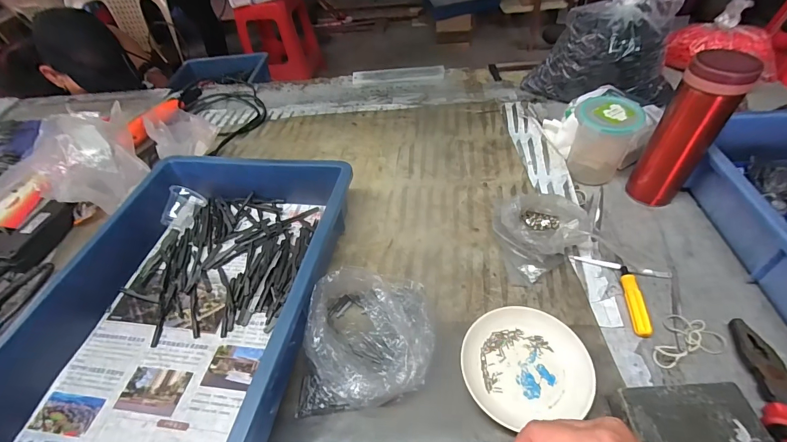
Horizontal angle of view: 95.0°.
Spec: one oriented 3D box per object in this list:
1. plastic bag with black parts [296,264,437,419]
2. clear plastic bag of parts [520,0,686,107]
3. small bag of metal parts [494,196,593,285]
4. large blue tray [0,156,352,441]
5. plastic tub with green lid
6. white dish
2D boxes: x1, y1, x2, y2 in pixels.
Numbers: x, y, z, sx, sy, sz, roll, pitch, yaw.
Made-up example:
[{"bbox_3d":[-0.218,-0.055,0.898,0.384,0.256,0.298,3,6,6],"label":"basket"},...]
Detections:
[{"bbox_3d":[-0.023,0.113,0.370,0.124,0.051,0.153,4,47,9],"label":"plastic bag with black parts"},{"bbox_3d":[0.358,-0.309,0.600,0.157,0.198,0.179,-23,48,-16],"label":"clear plastic bag of parts"},{"bbox_3d":[0.188,0.010,0.449,0.117,0.045,0.135,4,47,9],"label":"small bag of metal parts"},{"bbox_3d":[-0.226,0.089,0.393,0.285,0.073,0.433,5,47,10],"label":"large blue tray"},{"bbox_3d":[0.285,-0.105,0.504,0.078,0.110,0.069,17,50,20],"label":"plastic tub with green lid"},{"bbox_3d":[0.126,0.137,0.355,0.114,0.018,0.107,-3,46,3],"label":"white dish"}]

